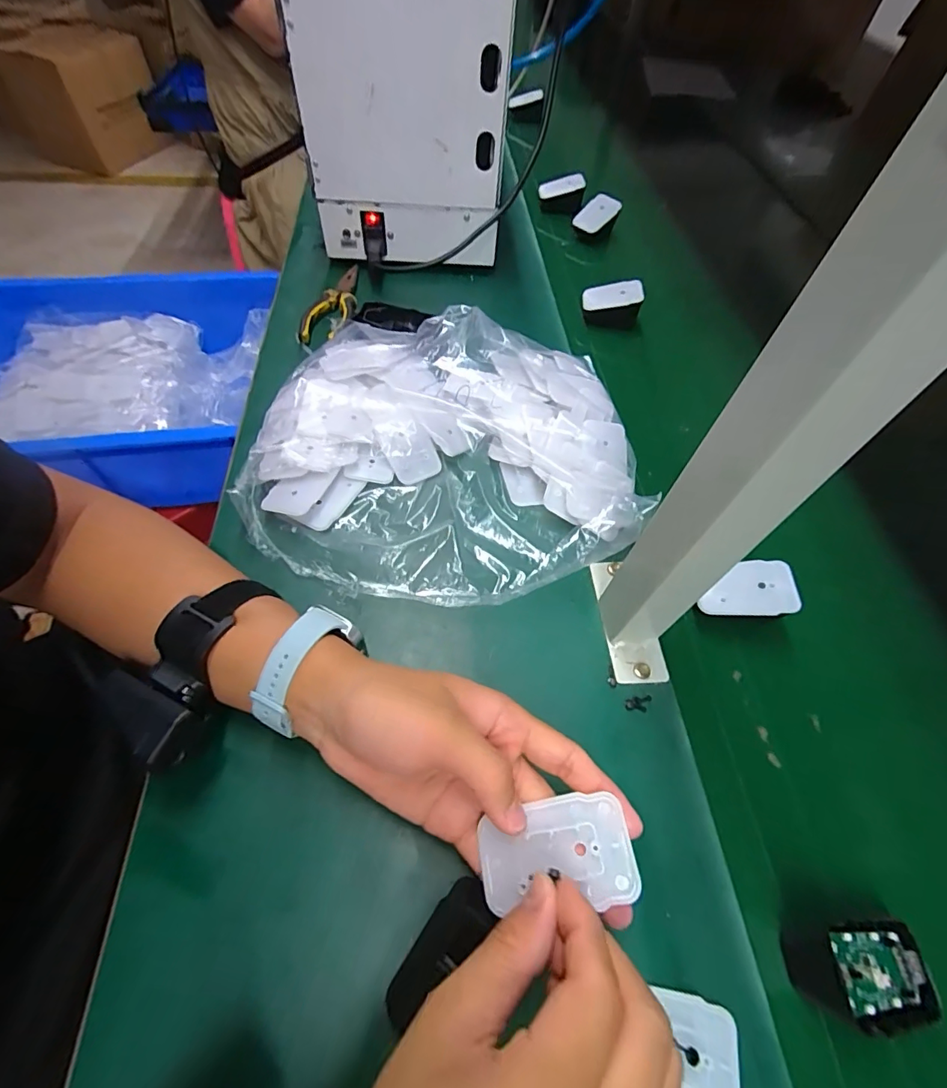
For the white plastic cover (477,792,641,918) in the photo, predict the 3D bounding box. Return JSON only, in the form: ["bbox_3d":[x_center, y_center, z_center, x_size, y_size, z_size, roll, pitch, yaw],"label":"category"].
[{"bbox_3d":[0.037,0.142,0.219,0.069,0.007,0.042,-13,65,10],"label":"white plastic cover"}]

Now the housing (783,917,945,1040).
[{"bbox_3d":[0.211,0.231,0.258,0.066,0.043,0.042,4,58,-2],"label":"housing"}]

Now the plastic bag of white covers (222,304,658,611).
[{"bbox_3d":[-0.022,-0.089,0.413,0.327,0.062,0.280,10,58,2],"label":"plastic bag of white covers"}]

